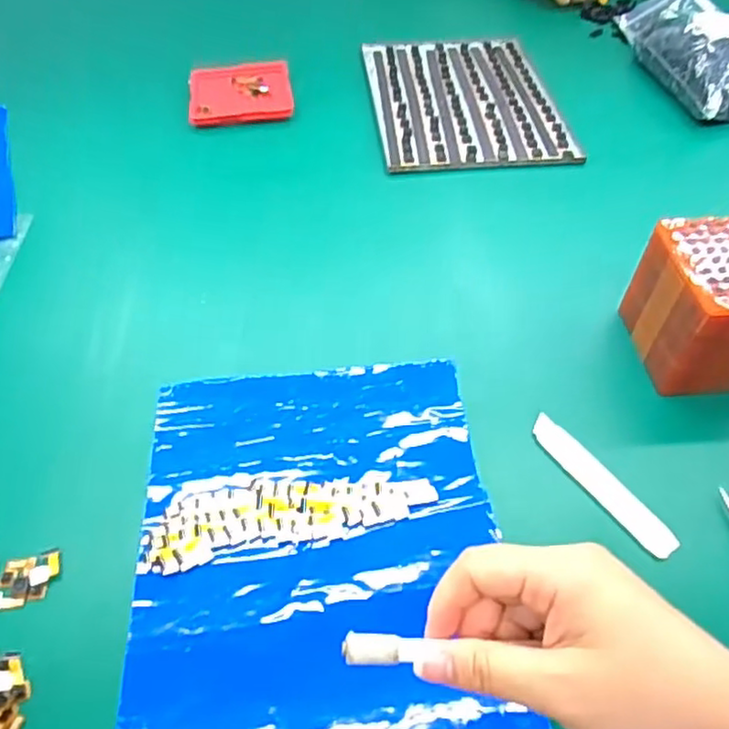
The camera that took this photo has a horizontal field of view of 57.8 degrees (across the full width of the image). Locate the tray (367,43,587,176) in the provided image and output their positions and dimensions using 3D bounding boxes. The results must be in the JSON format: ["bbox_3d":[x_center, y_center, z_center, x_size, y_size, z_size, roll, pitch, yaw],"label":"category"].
[{"bbox_3d":[0.097,-0.271,0.669,0.174,0.006,0.240,-5,50,-4],"label":"tray"}]

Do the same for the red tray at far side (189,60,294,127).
[{"bbox_3d":[-0.125,-0.277,0.669,0.101,0.010,0.099,-7,51,-5],"label":"red tray at far side"}]

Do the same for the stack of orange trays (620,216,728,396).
[{"bbox_3d":[0.230,-0.035,0.425,0.094,0.083,0.087,-4,50,-3],"label":"stack of orange trays"}]

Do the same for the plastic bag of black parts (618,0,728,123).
[{"bbox_3d":[0.351,-0.320,0.675,0.112,0.061,0.195,-12,51,-9],"label":"plastic bag of black parts"}]

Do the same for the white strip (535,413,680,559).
[{"bbox_3d":[0.136,0.071,0.386,0.020,0.008,0.102,-28,55,-21],"label":"white strip"}]

